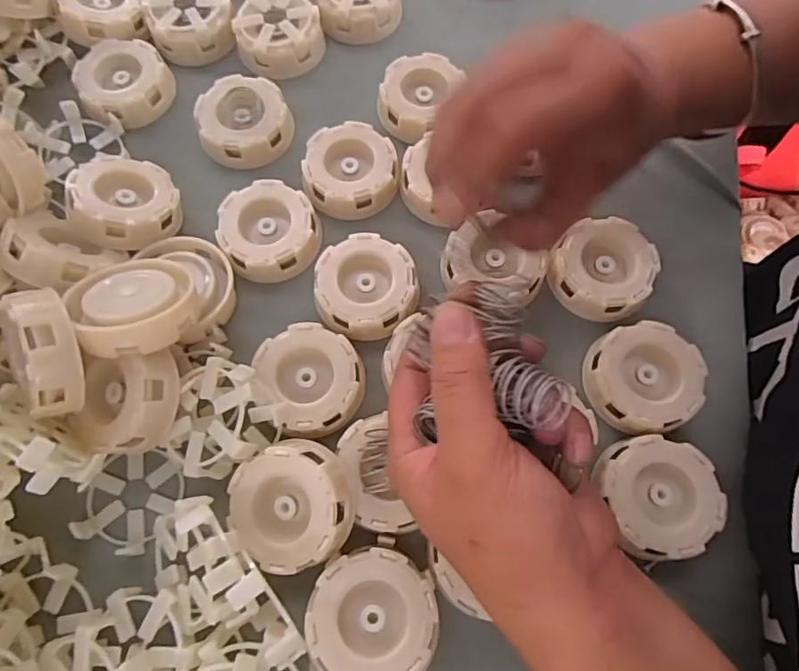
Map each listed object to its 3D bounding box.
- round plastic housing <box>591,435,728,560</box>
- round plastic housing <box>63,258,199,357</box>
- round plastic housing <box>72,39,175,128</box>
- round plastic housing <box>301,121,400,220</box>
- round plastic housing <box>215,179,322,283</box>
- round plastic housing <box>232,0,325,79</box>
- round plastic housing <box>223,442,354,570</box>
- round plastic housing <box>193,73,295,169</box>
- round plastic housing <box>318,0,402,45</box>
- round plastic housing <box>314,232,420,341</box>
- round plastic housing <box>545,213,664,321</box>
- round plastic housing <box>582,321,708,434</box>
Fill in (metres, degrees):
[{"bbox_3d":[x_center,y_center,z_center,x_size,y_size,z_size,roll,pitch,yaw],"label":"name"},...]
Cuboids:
[{"bbox_3d":[0.137,0.085,0.288,0.058,0.025,0.059,0,71,0],"label":"round plastic housing"},{"bbox_3d":[-0.137,-0.016,0.279,0.058,0.020,0.058,-17,42,-20],"label":"round plastic housing"},{"bbox_3d":[-0.193,-0.179,0.377,0.060,0.022,0.057,0,71,0],"label":"round plastic housing"},{"bbox_3d":[-0.032,-0.108,0.352,0.060,0.022,0.058,0,71,0],"label":"round plastic housing"},{"bbox_3d":[-0.082,-0.066,0.335,0.058,0.021,0.059,0,71,0],"label":"round plastic housing"},{"bbox_3d":[-0.087,-0.219,0.388,0.060,0.028,0.055,0,71,0],"label":"round plastic housing"},{"bbox_3d":[-0.054,0.085,0.269,0.061,0.019,0.061,-2,79,9],"label":"round plastic housing"},{"bbox_3d":[-0.106,-0.146,0.363,0.060,0.027,0.057,0,71,0],"label":"round plastic housing"},{"bbox_3d":[-0.030,-0.252,0.402,0.060,0.027,0.060,0,71,0],"label":"round plastic housing"},{"bbox_3d":[-0.020,-0.029,0.326,0.059,0.020,0.060,0,71,0],"label":"round plastic housing"},{"bbox_3d":[0.124,-0.039,0.330,0.062,0.024,0.057,0,71,0],"label":"round plastic housing"},{"bbox_3d":[0.138,0.025,0.308,0.060,0.025,0.059,0,71,0],"label":"round plastic housing"}]

